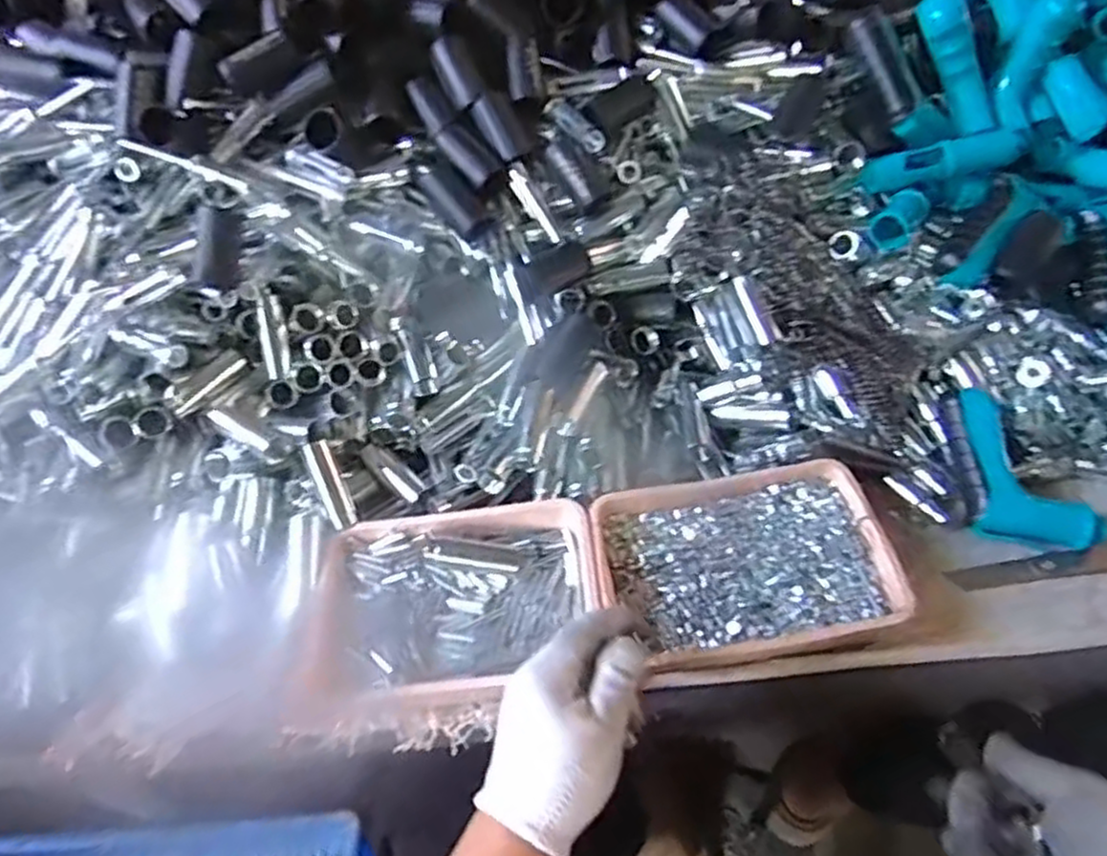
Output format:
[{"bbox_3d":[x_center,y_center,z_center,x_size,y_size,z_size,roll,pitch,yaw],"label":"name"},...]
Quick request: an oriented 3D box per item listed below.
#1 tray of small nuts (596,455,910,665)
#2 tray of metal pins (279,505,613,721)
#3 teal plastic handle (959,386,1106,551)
[{"bbox_3d":[0.136,0.094,0.536,0.194,0.028,0.134,-8,51,-1],"label":"tray of small nuts"},{"bbox_3d":[-0.077,0.126,0.541,0.218,0.035,0.133,-9,51,-1],"label":"tray of metal pins"},{"bbox_3d":[0.336,0.036,0.549,0.070,0.030,0.134,-25,79,-14],"label":"teal plastic handle"}]

